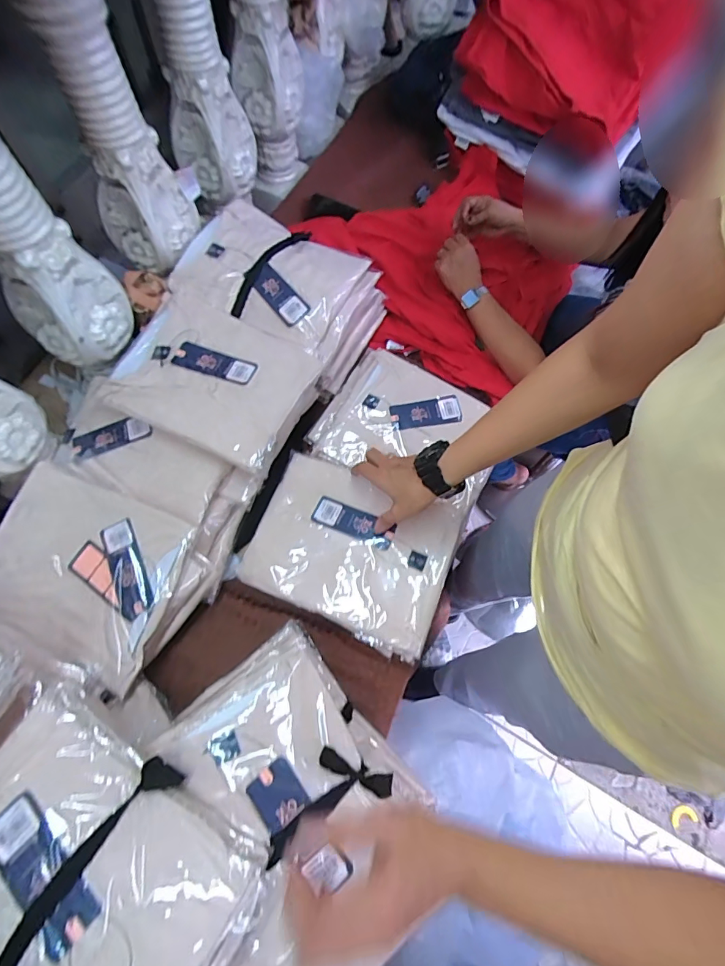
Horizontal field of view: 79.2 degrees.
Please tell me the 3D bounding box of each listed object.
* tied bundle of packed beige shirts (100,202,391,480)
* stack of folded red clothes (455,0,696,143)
[{"bbox_3d":[-0.181,-0.238,0.726,0.314,0.133,0.412,31,71,9],"label":"tied bundle of packed beige shirts"},{"bbox_3d":[0.474,-0.971,0.967,0.402,0.160,0.541,36,90,-16],"label":"stack of folded red clothes"}]

